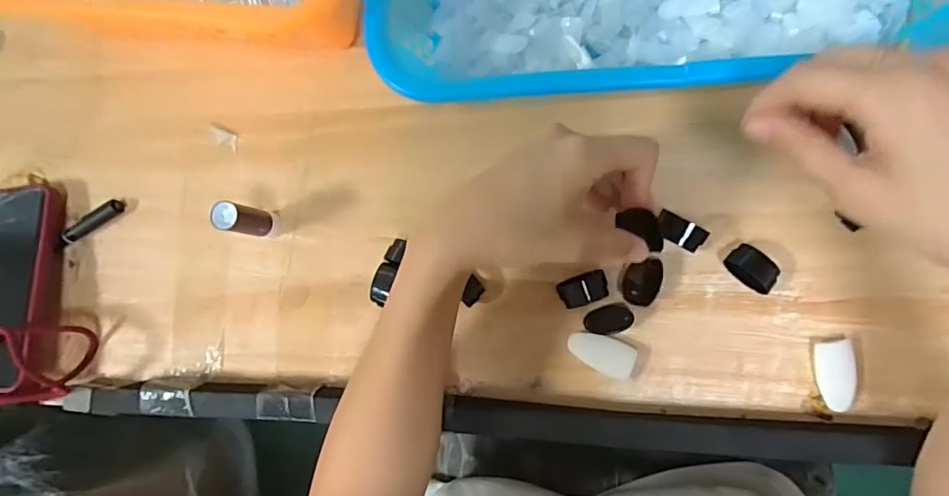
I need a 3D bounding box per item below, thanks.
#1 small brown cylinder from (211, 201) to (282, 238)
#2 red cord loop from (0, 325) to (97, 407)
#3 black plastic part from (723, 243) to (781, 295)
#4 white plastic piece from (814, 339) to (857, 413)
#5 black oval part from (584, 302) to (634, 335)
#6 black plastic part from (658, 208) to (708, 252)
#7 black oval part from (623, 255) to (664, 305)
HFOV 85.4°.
[{"bbox_3d":[-0.166,-0.020,0.380,0.019,0.062,0.020,16,89,9],"label":"small brown cylinder"},{"bbox_3d":[-0.354,0.092,0.402,0.095,0.046,0.065,-10,85,8],"label":"red cord loop"},{"bbox_3d":[0.186,0.013,0.345,0.023,0.014,0.032,-44,81,4],"label":"black plastic part"},{"bbox_3d":[0.235,0.083,0.334,0.022,0.006,0.044,-4,86,8],"label":"white plastic piece"},{"bbox_3d":[0.093,0.049,0.354,0.033,0.014,0.020,-5,85,8],"label":"black oval part"},{"bbox_3d":[0.142,-0.012,0.354,0.034,0.009,0.019,30,91,9],"label":"black plastic part"},{"bbox_3d":[0.115,0.022,0.352,0.022,0.017,0.033,19,89,9],"label":"black oval part"}]

